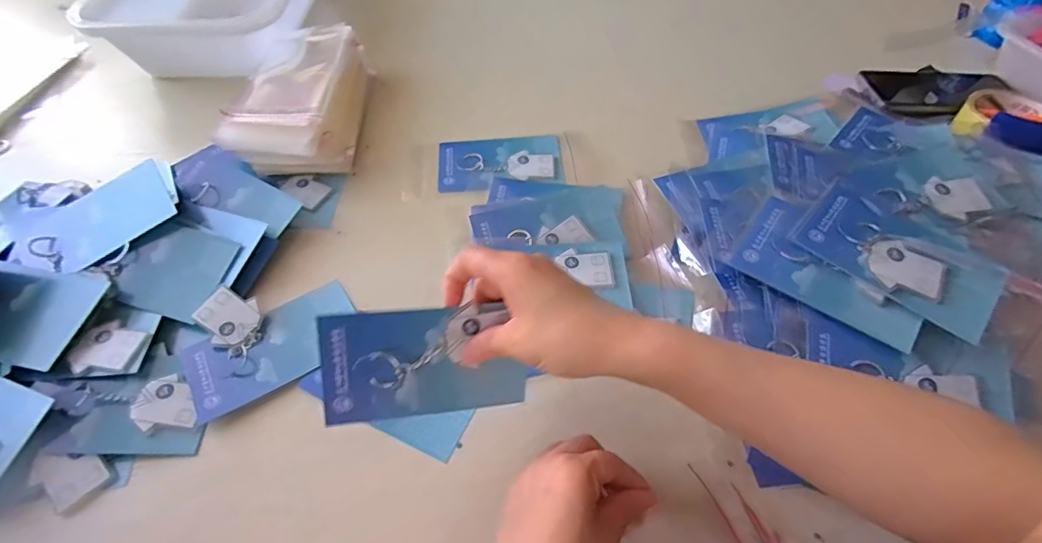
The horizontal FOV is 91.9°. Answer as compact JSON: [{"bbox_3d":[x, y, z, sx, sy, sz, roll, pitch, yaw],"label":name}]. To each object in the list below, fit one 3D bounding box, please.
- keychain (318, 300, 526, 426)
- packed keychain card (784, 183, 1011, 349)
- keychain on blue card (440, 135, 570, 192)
[{"bbox_3d":[-0.062,0.063,0.333,0.128,0.080,0.012,-5,25,-14],"label":"keychain"},{"bbox_3d":[0.295,-0.013,0.393,0.136,0.016,0.086,36,62,24],"label":"packed keychain card"},{"bbox_3d":[-0.022,-0.121,0.556,0.135,0.009,0.083,-4,53,-1],"label":"keychain on blue card"}]

